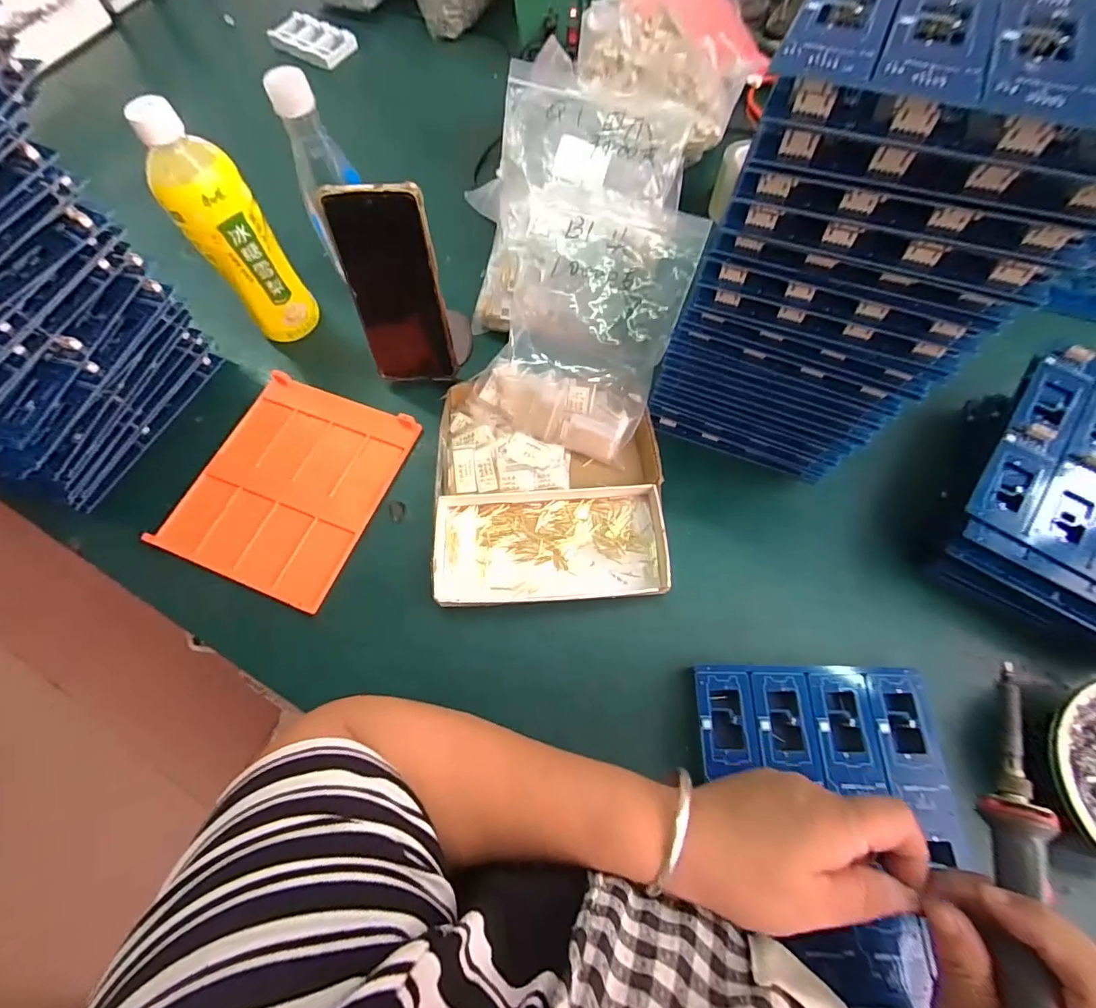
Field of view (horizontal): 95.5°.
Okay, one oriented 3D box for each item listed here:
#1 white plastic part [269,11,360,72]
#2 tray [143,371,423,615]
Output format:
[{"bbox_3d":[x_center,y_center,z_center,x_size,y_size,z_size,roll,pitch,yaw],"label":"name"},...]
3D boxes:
[{"bbox_3d":[-0.349,-0.691,0.743,0.121,0.018,0.071,25,71,12],"label":"white plastic part"},{"bbox_3d":[-0.237,-0.021,0.464,0.169,0.007,0.194,21,70,9],"label":"tray"}]

